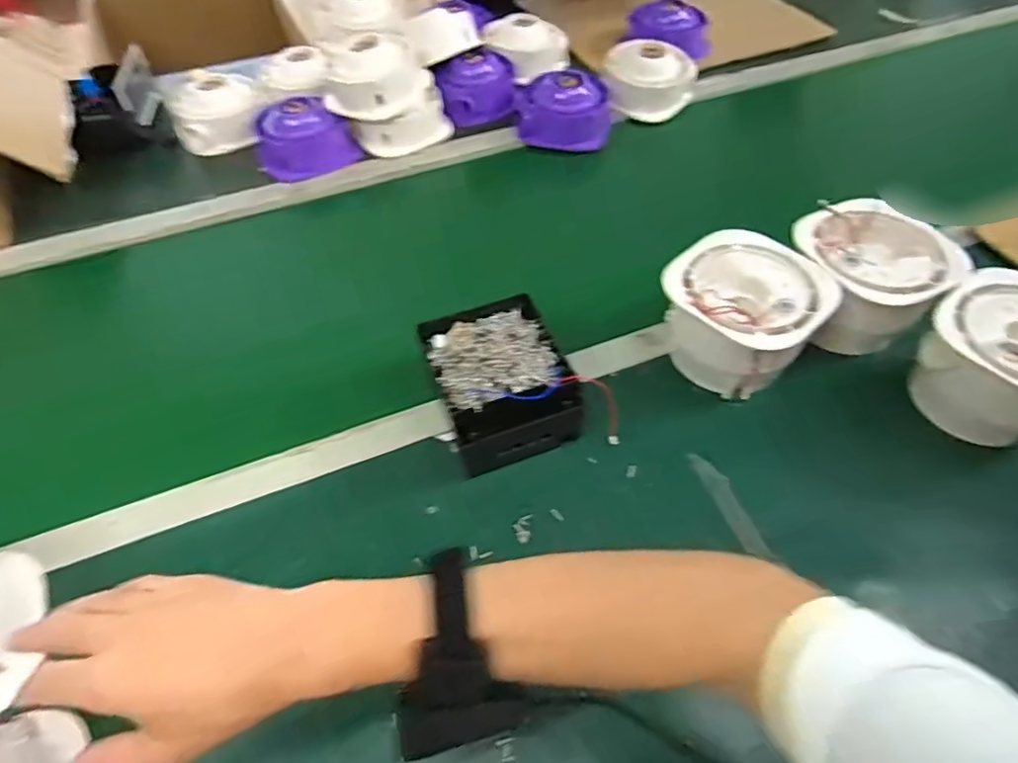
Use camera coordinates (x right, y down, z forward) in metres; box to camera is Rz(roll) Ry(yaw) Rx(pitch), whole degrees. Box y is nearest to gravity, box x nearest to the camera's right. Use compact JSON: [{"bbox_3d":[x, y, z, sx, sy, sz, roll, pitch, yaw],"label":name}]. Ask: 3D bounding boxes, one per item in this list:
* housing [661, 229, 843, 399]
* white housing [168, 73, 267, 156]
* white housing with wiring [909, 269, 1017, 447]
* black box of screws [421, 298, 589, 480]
[{"bbox_3d":[0.219,-0.062,0.581,0.144,0.105,0.114,25,57,19],"label":"housing"},{"bbox_3d":[-0.427,-0.397,0.895,0.130,0.070,0.114,-23,56,-16],"label":"white housing"},{"bbox_3d":[0.435,-0.013,0.531,0.125,0.094,0.130,-38,61,-25],"label":"white housing with wiring"},{"bbox_3d":[-0.011,0.000,0.573,0.120,0.070,0.154,-16,54,-11],"label":"black box of screws"}]

